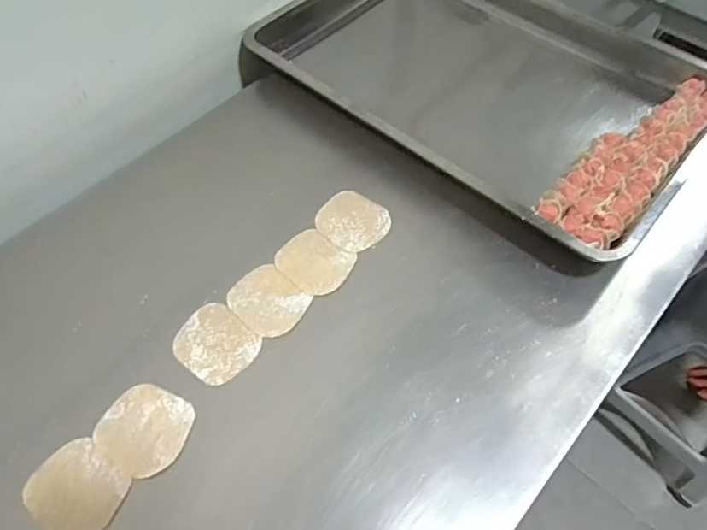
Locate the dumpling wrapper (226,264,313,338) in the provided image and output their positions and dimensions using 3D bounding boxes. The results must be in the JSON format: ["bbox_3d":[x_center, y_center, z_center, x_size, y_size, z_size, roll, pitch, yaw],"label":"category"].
[{"bbox_3d":[-0.093,0.037,0.577,0.083,0.004,0.067,38,64,20],"label":"dumpling wrapper"}]

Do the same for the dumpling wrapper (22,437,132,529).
[{"bbox_3d":[-0.247,0.199,0.472,0.087,0.004,0.069,35,63,19],"label":"dumpling wrapper"}]

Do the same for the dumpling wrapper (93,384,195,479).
[{"bbox_3d":[-0.198,0.154,0.505,0.083,0.005,0.076,21,60,11],"label":"dumpling wrapper"}]

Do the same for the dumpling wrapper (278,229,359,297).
[{"bbox_3d":[-0.045,-0.005,0.601,0.082,0.004,0.069,33,63,18],"label":"dumpling wrapper"}]

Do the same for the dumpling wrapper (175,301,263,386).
[{"bbox_3d":[-0.142,0.079,0.549,0.083,0.004,0.069,37,64,20],"label":"dumpling wrapper"}]

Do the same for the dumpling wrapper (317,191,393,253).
[{"bbox_3d":[-0.002,-0.053,0.636,0.083,0.005,0.076,35,63,18],"label":"dumpling wrapper"}]

